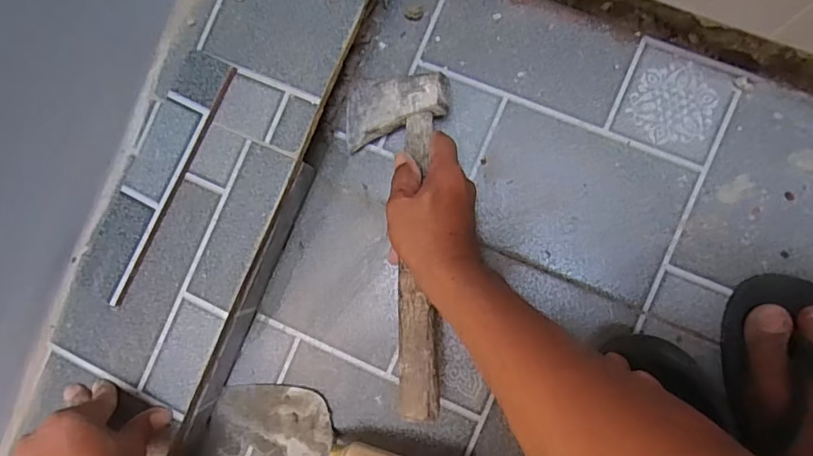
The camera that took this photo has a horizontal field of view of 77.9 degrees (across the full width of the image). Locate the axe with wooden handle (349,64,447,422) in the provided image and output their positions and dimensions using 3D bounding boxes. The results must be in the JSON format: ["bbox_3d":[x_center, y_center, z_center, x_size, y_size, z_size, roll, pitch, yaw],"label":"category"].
[{"bbox_3d":[0.001,0.001,0.449,0.101,0.051,0.317,-8,72,6],"label":"axe with wooden handle"}]

